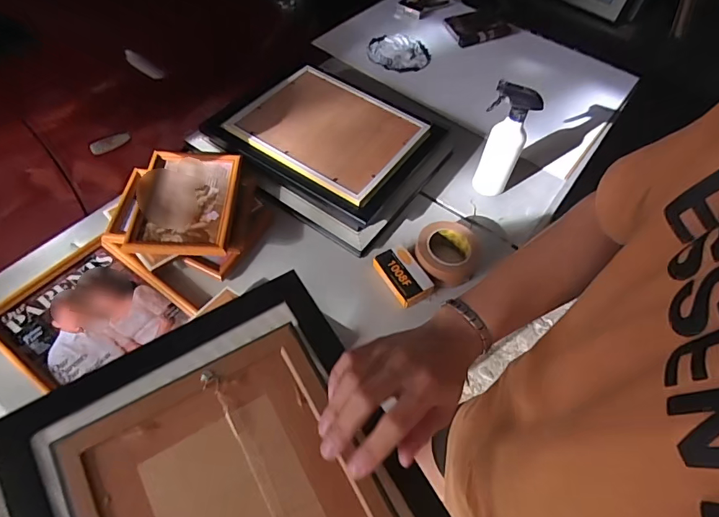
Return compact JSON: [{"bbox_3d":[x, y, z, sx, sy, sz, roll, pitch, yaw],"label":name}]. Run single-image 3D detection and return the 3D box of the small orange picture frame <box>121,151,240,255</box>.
[{"bbox_3d":[-0.314,-0.110,0.813,0.170,0.036,0.243,1,56,-4],"label":"small orange picture frame"}]

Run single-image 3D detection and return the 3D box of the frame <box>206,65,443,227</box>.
[{"bbox_3d":[-0.068,-0.264,0.927,0.401,0.048,0.318,29,57,13],"label":"frame"}]

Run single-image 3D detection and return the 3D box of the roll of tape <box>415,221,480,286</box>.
[{"bbox_3d":[0.163,-0.006,0.830,0.118,0.058,0.119,3,55,-4],"label":"roll of tape"}]

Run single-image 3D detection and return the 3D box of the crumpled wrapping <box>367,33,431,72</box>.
[{"bbox_3d":[0.109,-0.565,1.229,0.167,0.021,0.158,-2,56,-8],"label":"crumpled wrapping"}]

